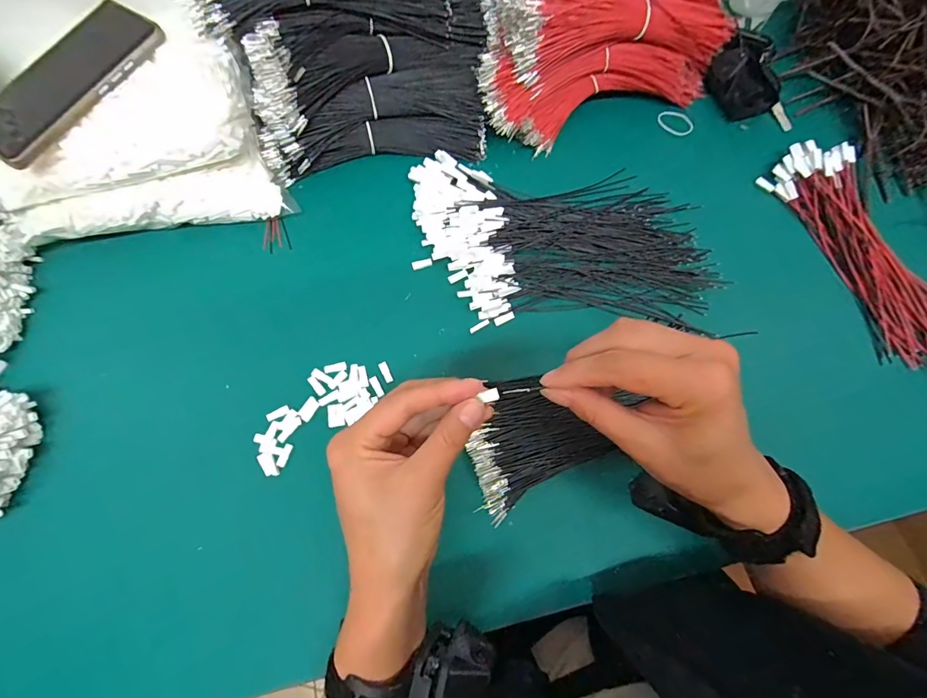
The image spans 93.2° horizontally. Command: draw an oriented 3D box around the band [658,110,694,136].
[{"bbox_3d":[0.242,-0.258,0.500,0.042,0.004,0.025,30,92,0],"label":"band"}]

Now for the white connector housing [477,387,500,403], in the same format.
[{"bbox_3d":[0.015,0.027,0.251,0.011,0.004,0.007,-20,72,-7],"label":"white connector housing"}]

